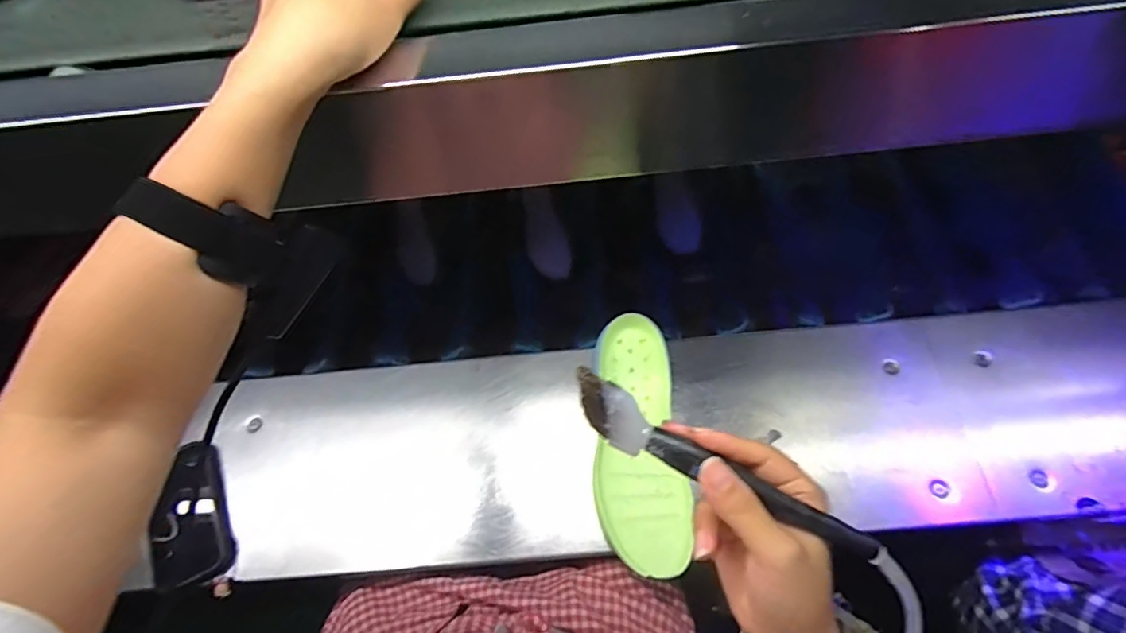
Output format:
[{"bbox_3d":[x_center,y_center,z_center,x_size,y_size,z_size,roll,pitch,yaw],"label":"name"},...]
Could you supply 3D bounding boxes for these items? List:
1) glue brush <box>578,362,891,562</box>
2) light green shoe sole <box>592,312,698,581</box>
[{"bbox_3d":[0.080,0.082,0.285,0.171,0.023,0.024,27,70,15],"label":"glue brush"},{"bbox_3d":[0.086,0.133,0.599,0.095,0.029,0.278,-2,65,3],"label":"light green shoe sole"}]

